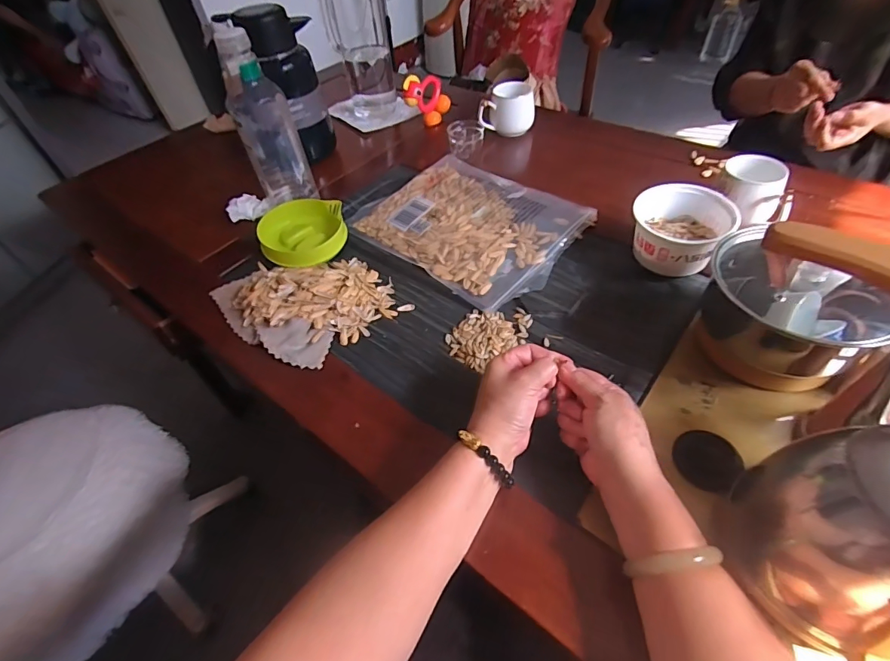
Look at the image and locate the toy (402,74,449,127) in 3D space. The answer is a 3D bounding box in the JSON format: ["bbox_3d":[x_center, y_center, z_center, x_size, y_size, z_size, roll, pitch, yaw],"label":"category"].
[{"bbox_3d":[-0.033,-0.449,0.858,0.050,0.091,0.097,16,53,18],"label":"toy"}]

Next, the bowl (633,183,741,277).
[{"bbox_3d":[0.294,-0.123,0.558,0.112,0.072,0.102,-3,50,3],"label":"bowl"}]

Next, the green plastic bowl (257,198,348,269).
[{"bbox_3d":[-0.209,-0.146,0.657,0.124,0.042,0.110,-17,50,-8],"label":"green plastic bowl"}]

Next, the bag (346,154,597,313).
[{"bbox_3d":[0.039,-0.171,0.657,0.252,0.029,0.316,-35,55,-22],"label":"bag"}]

